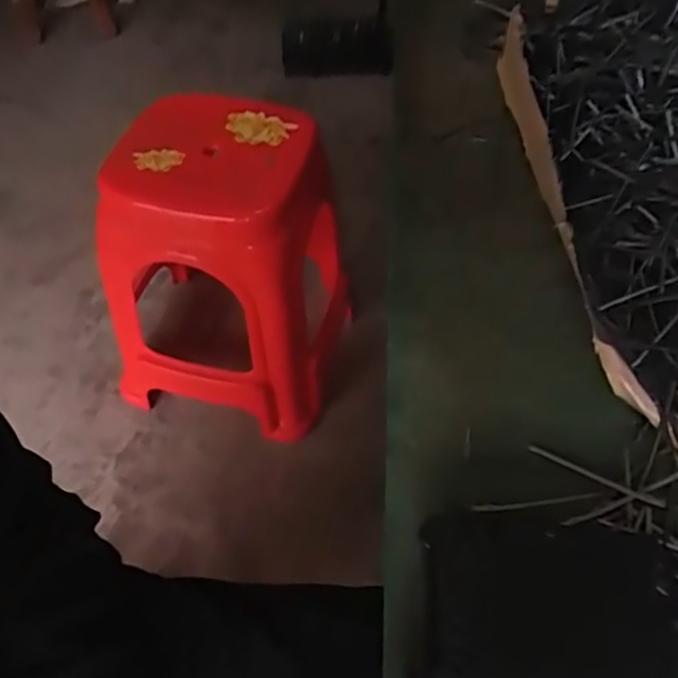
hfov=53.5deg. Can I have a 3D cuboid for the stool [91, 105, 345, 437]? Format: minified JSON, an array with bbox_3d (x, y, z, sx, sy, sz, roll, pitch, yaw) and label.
[{"bbox_3d":[-0.188,-0.109,1.140,0.351,0.449,0.315,12,51,8],"label":"stool"}]

